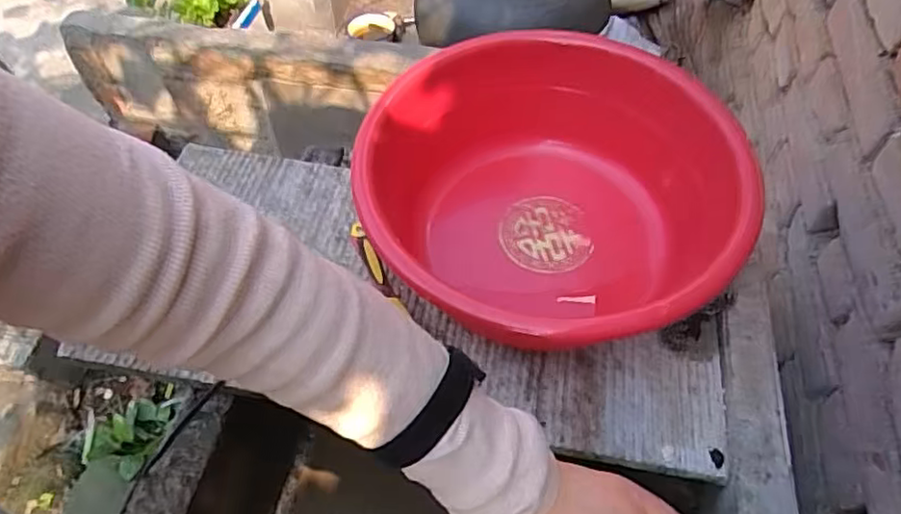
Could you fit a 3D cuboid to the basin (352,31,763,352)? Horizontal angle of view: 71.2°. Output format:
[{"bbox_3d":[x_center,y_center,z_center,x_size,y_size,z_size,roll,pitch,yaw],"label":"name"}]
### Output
[{"bbox_3d":[0.112,-0.052,0.614,0.333,0.163,0.333,-1,52,1],"label":"basin"}]

